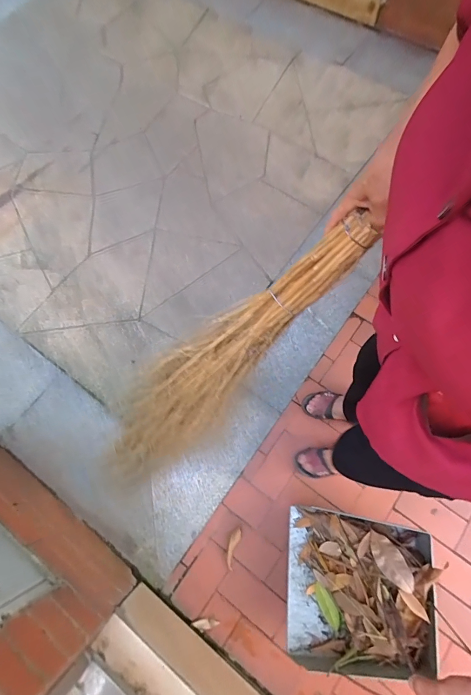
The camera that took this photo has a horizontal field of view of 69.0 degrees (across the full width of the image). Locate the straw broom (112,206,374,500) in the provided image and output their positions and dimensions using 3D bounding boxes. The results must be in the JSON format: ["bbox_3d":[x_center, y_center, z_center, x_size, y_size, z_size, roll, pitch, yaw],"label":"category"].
[{"bbox_3d":[-0.088,0.076,0.766,0.157,0.928,0.152,-14,64,-50],"label":"straw broom"}]

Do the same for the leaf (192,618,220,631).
[{"bbox_3d":[-0.081,0.767,0.949,0.074,0.004,0.028,-5,71,-1],"label":"leaf"}]

